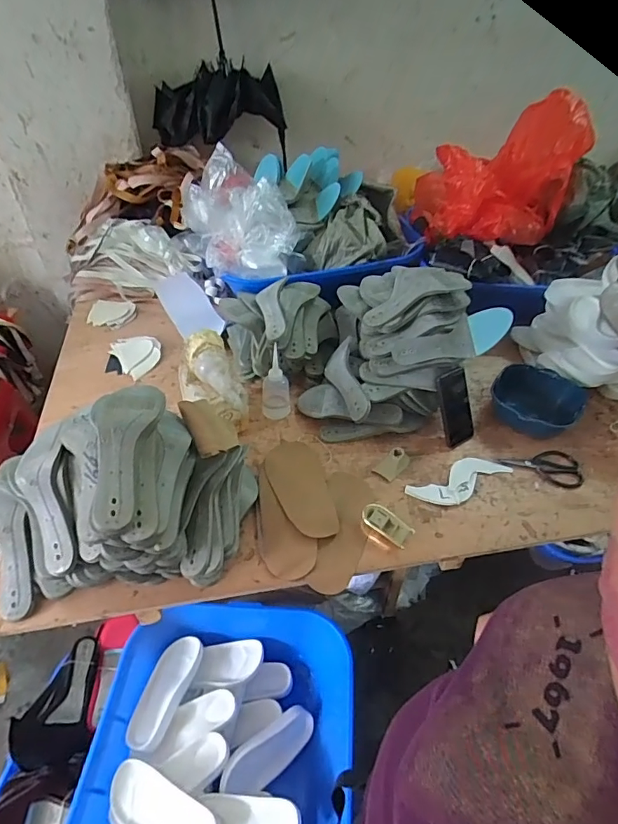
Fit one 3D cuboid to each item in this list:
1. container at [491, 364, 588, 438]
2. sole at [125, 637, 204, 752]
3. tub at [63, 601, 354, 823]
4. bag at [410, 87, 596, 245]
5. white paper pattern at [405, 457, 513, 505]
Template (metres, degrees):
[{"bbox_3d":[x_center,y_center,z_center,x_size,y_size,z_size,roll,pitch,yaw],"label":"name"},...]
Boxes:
[{"bbox_3d":[0.521,-0.026,1.076,0.185,0.072,0.227,31,51,27],"label":"container"},{"bbox_3d":[-0.319,0.617,1.041,0.083,0.021,0.227,15,46,13],"label":"sole"},{"bbox_3d":[-0.181,0.712,0.952,0.506,0.156,0.598,5,44,3],"label":"tub"},{"bbox_3d":[0.490,-0.624,1.227,0.405,0.287,0.308,14,45,12],"label":"bag"},{"bbox_3d":[0.309,0.137,0.948,0.221,0.010,0.080,-21,49,-22],"label":"white paper pattern"}]

